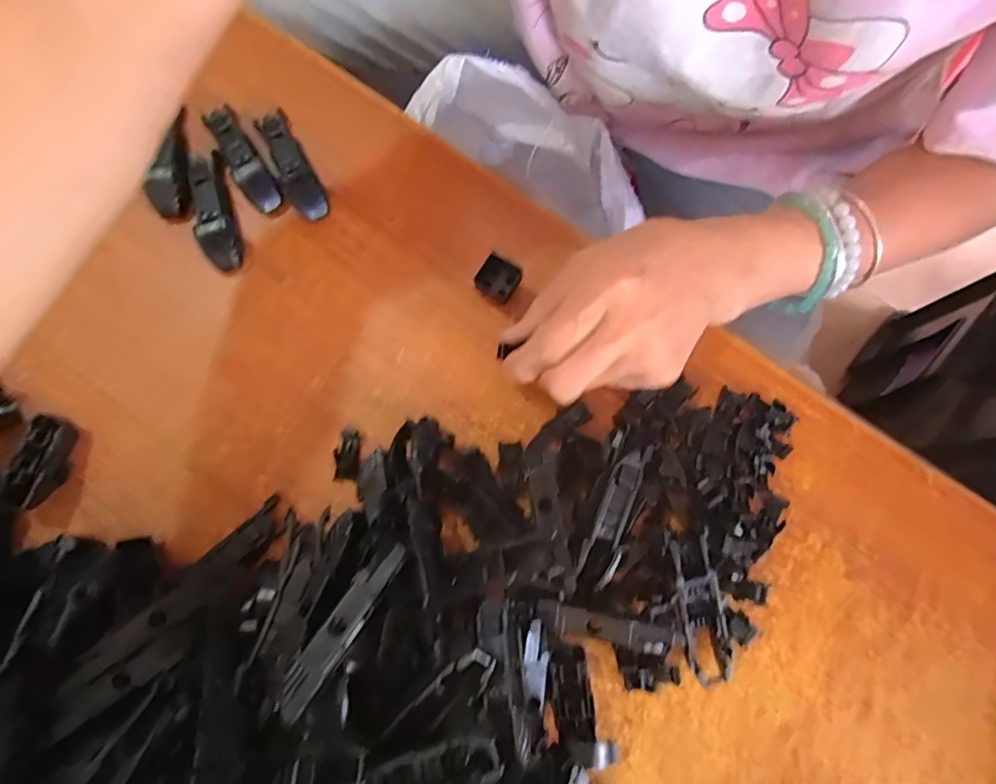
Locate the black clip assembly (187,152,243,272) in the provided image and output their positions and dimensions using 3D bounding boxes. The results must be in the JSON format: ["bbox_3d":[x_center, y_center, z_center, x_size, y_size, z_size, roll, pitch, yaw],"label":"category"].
[{"bbox_3d":[-0.156,-0.101,0.304,0.020,0.012,0.071,-14,78,-2],"label":"black clip assembly"}]

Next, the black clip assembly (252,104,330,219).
[{"bbox_3d":[-0.117,-0.128,0.312,0.018,0.009,0.069,-27,78,-5],"label":"black clip assembly"}]

